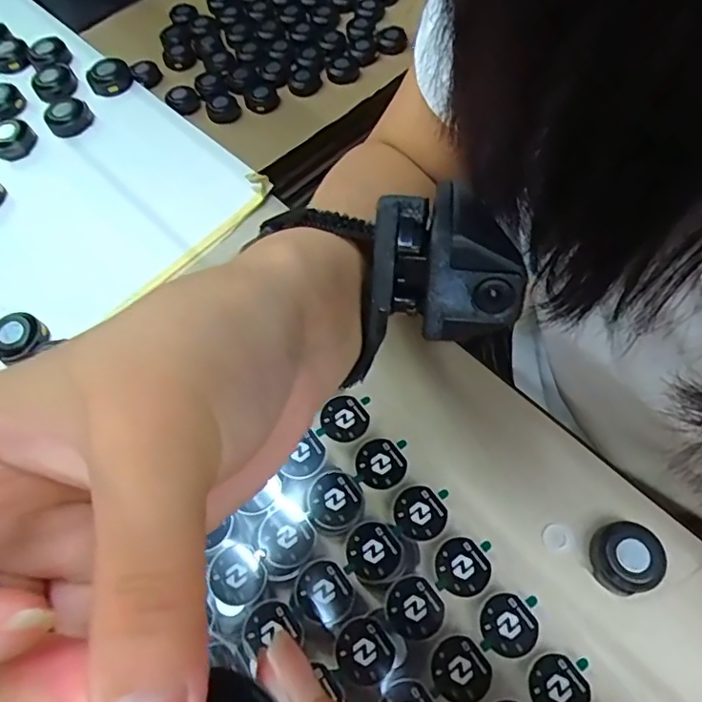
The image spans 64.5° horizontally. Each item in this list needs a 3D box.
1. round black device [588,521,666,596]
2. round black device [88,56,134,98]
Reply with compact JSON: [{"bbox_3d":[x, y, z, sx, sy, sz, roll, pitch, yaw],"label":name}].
[{"bbox_3d":[0.123,0.092,0.249,0.028,0.013,0.029,-1,64,3],"label":"round black device"},{"bbox_3d":[-0.179,-0.202,0.410,0.030,0.014,0.030,-1,64,3],"label":"round black device"}]

